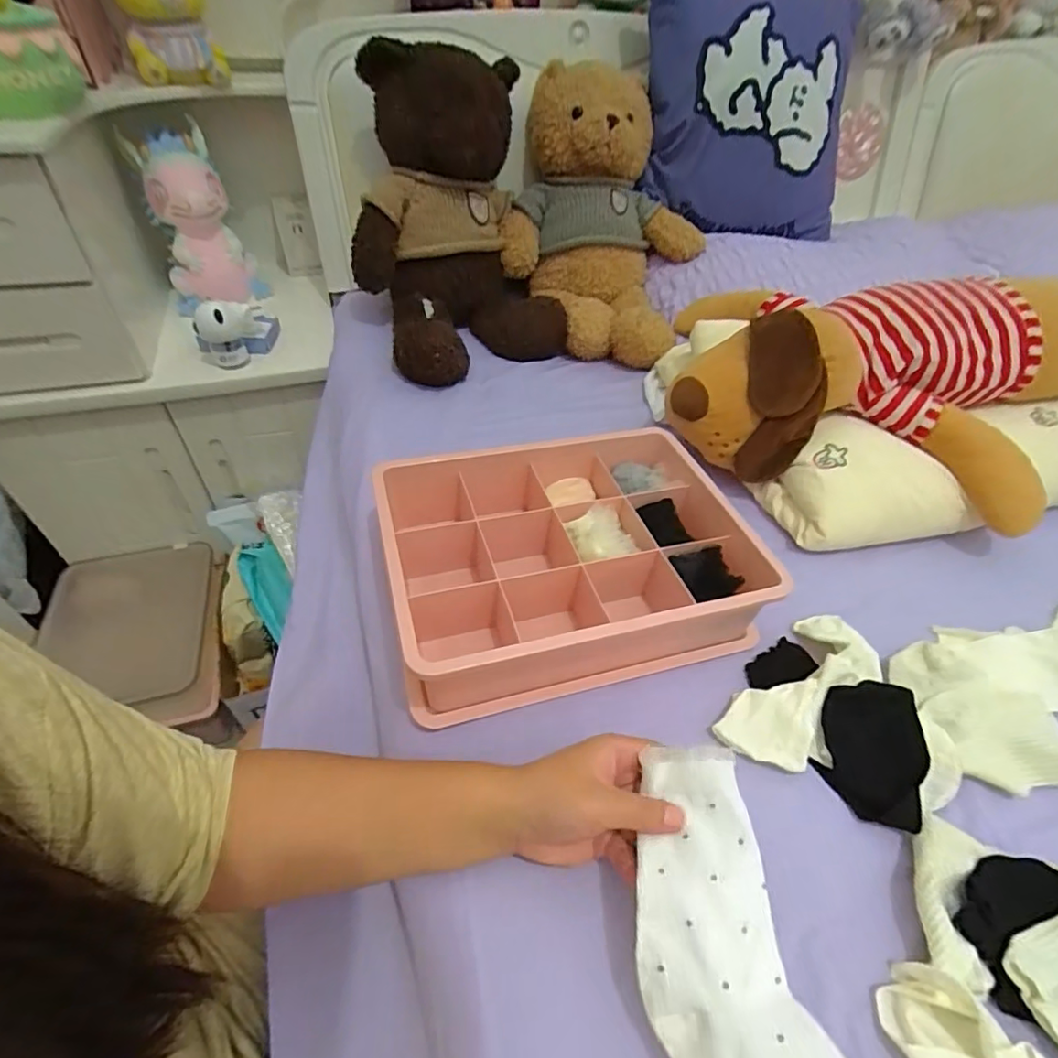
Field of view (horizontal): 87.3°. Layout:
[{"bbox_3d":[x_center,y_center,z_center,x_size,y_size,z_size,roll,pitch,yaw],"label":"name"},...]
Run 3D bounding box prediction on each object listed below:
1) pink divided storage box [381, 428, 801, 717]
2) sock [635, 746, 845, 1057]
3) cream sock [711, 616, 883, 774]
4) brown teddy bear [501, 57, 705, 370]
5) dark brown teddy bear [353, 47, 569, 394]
[{"bbox_3d":[0.035,0.018,0.483,0.291,0.083,0.221,-11,47,-13],"label":"pink divided storage box"},{"bbox_3d":[0.102,0.225,0.266,0.086,0.026,0.226,-21,45,3],"label":"sock"},{"bbox_3d":[0.215,0.121,0.427,0.072,0.029,0.169,34,53,27],"label":"cream sock"},{"bbox_3d":[0.105,-0.429,0.784,0.278,0.283,0.272,9,46,6],"label":"brown teddy bear"},{"bbox_3d":[-0.096,-0.392,0.721,0.253,0.311,0.298,-16,48,-18],"label":"dark brown teddy bear"}]

